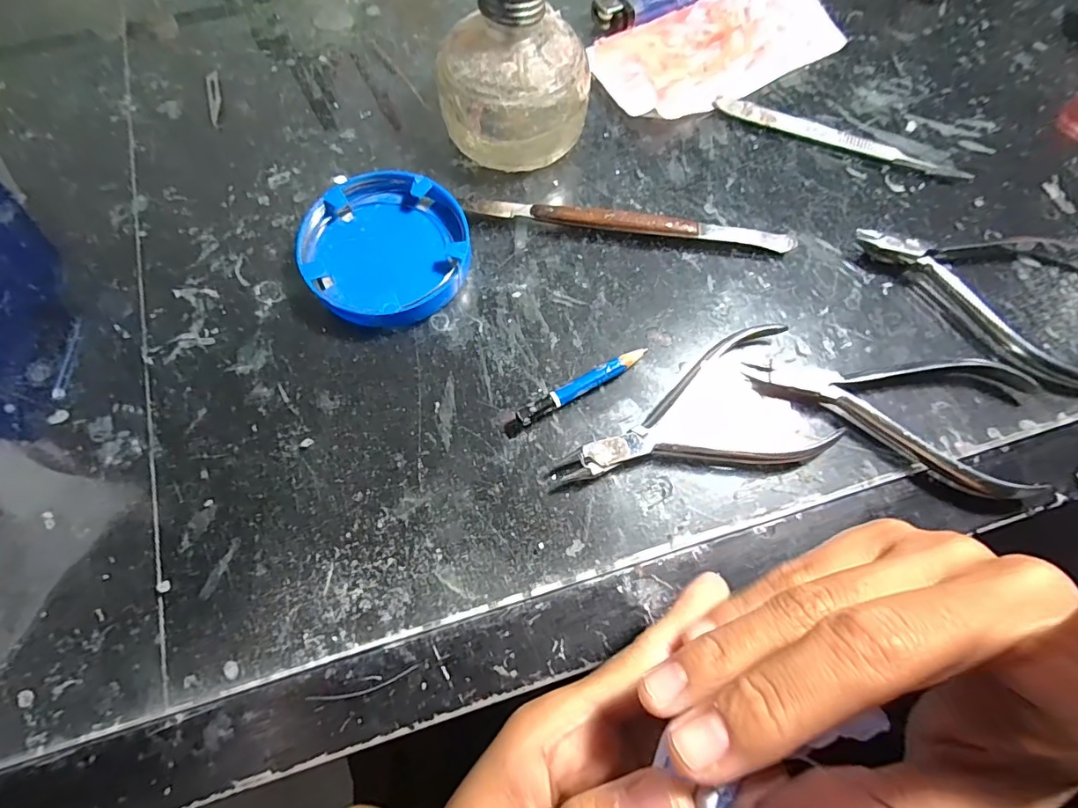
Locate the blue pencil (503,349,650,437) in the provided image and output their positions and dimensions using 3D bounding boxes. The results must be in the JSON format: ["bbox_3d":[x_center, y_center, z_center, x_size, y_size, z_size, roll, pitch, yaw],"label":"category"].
[{"bbox_3d":[0.017,-0.006,0.228,0.071,0.011,0.008,-29,74,-9],"label":"blue pencil"}]

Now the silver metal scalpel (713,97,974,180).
[{"bbox_3d":[0.164,-0.145,0.277,0.136,0.006,0.011,20,73,6],"label":"silver metal scalpel"}]

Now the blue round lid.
[{"bbox_3d":[-0.074,-0.075,0.246,0.079,0.017,0.076,0,72,0],"label":"blue round lid"}]

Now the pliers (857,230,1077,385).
[{"bbox_3d":[0.229,-0.068,0.248,0.083,0.012,0.118,-43,77,-13],"label":"pliers"}]

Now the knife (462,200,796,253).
[{"bbox_3d":[0.047,-0.090,0.256,0.163,0.011,0.012,6,72,1],"label":"knife"}]

